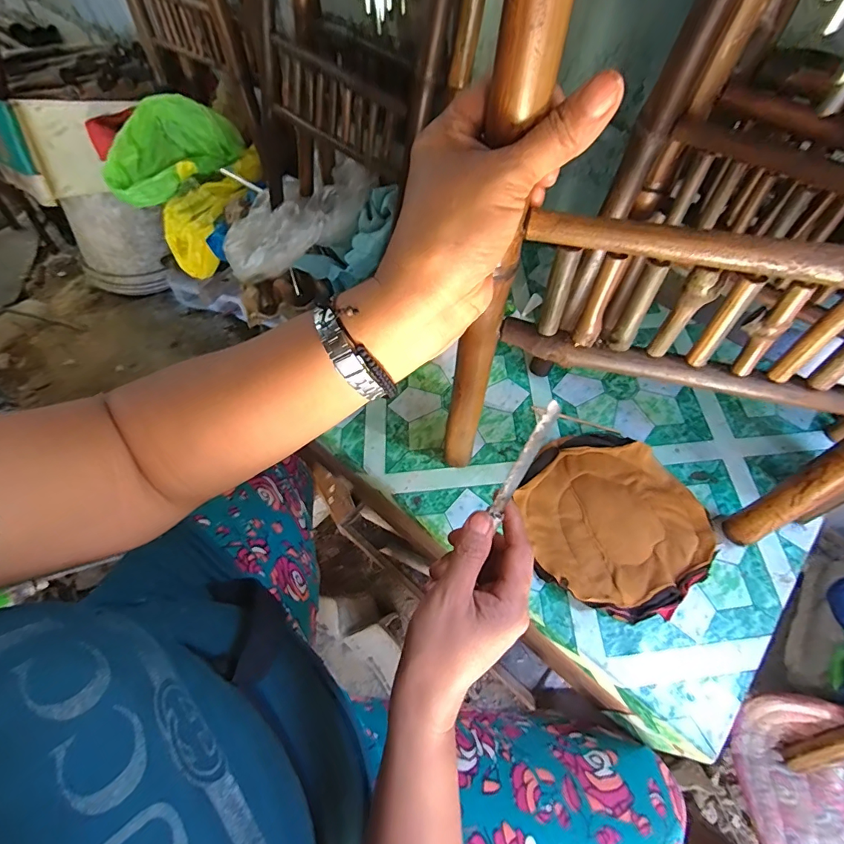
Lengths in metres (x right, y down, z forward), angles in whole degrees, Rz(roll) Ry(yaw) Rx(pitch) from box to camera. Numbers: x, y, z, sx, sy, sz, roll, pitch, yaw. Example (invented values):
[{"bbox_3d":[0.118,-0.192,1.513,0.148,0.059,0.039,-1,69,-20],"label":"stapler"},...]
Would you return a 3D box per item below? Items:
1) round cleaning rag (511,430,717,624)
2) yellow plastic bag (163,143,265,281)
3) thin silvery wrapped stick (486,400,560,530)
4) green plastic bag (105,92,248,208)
[{"bbox_3d":[0.175,0.090,0.413,0.163,0.016,0.161,0,60,0],"label":"round cleaning rag"},{"bbox_3d":[-0.414,-0.432,0.869,0.122,0.091,0.284,24,83,13],"label":"yellow plastic bag"},{"bbox_3d":[0.065,0.027,0.283,0.008,0.088,0.008,31,23,16],"label":"thin silvery wrapped stick"},{"bbox_3d":[-0.484,-0.529,0.851,0.251,0.108,0.117,-40,68,-21],"label":"green plastic bag"}]

